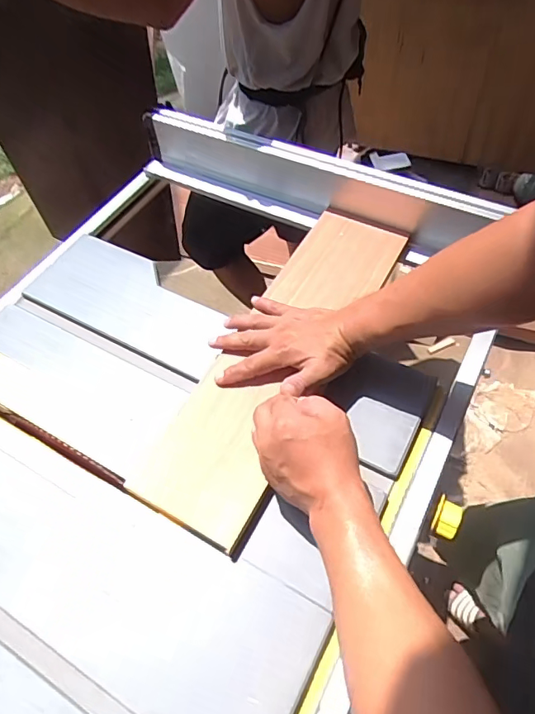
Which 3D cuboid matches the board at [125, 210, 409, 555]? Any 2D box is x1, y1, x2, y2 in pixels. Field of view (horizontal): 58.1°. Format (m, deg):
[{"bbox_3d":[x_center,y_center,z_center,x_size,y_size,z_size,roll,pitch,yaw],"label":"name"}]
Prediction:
[{"bbox_3d":[0.019,-0.015,0.599,0.142,0.019,0.482,22,61,18],"label":"board"}]

